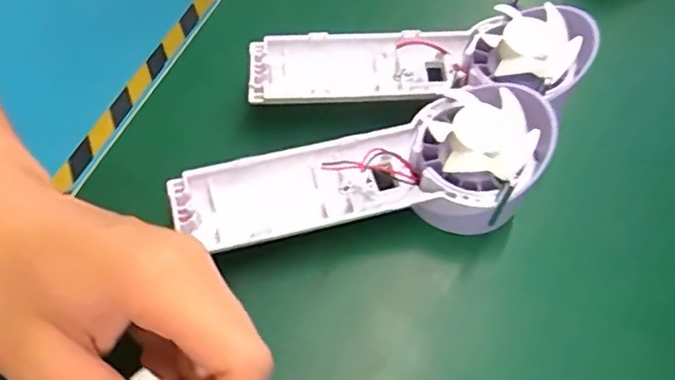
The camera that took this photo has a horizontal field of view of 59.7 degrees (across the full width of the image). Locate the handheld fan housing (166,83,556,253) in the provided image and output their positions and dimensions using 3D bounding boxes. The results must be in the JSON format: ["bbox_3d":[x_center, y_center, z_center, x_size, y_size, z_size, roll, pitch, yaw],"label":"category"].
[{"bbox_3d":[0.012,-0.011,0.279,0.173,0.044,0.061,-6,60,-7],"label":"handheld fan housing"}]

